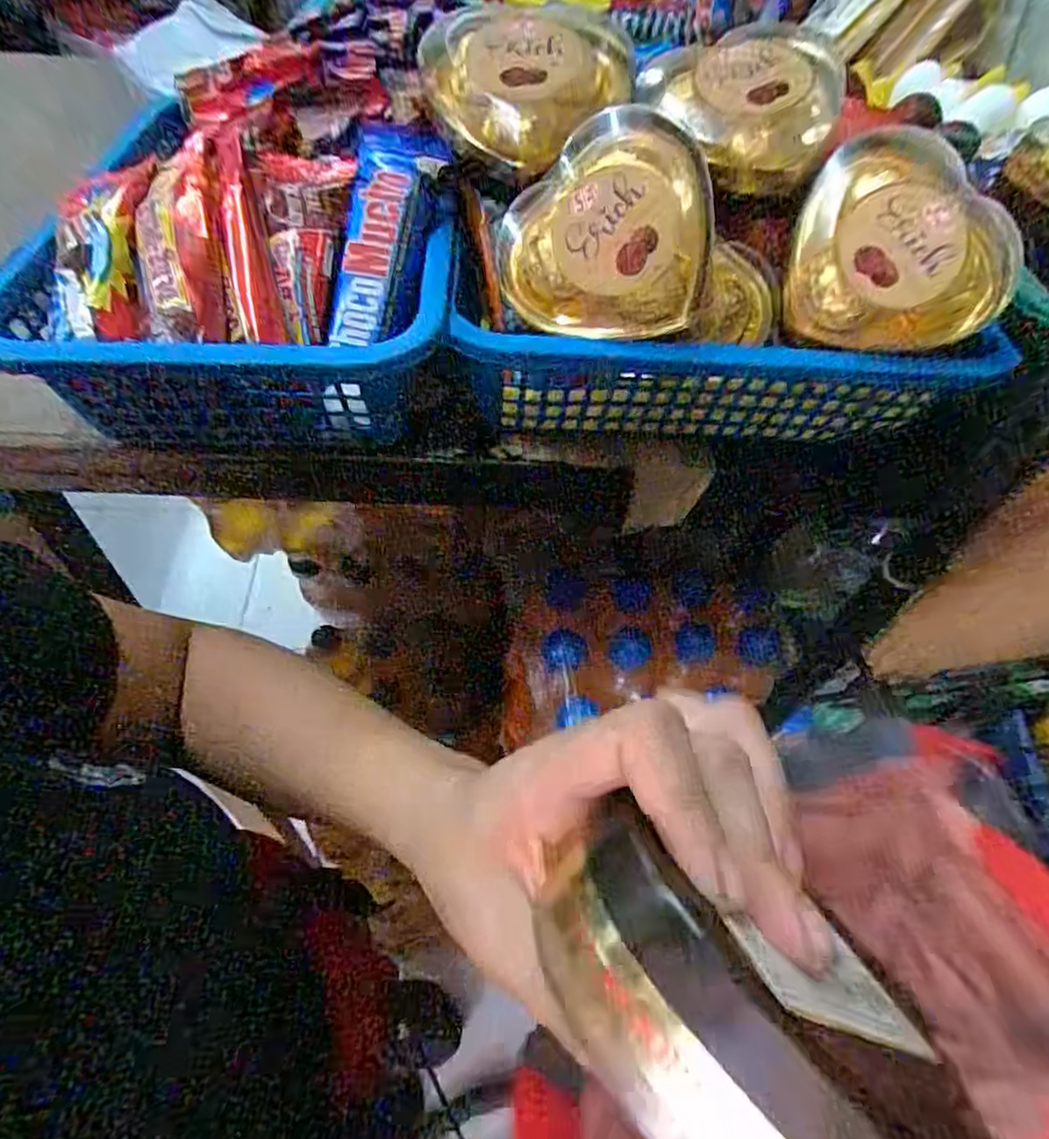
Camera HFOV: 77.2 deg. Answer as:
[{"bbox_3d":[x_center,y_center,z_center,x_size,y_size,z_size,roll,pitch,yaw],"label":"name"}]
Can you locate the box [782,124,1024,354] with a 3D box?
[{"bbox_3d":[0.163,-0.142,0.286,0.089,0.035,0.084,1,93,12],"label":"box"}]

